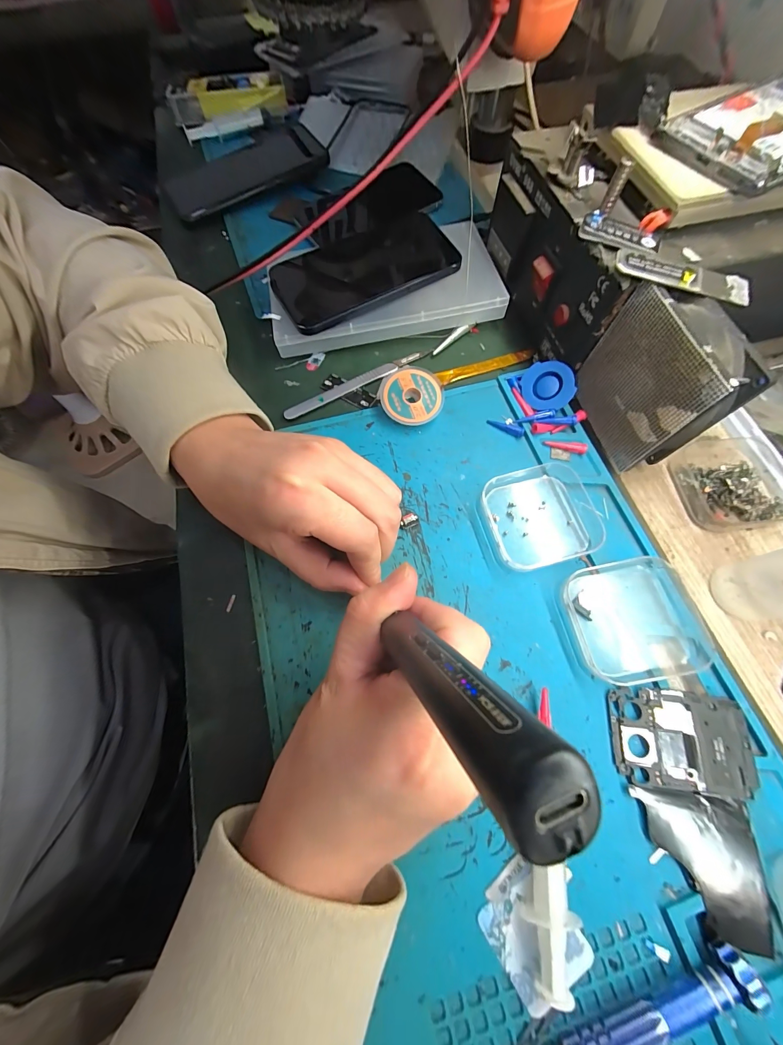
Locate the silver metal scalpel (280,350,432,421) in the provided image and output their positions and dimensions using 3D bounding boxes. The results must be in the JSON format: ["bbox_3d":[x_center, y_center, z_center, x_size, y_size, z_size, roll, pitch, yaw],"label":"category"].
[{"bbox_3d":[-0.025,-0.111,0.271,0.127,0.005,0.012,-29,71,-11],"label":"silver metal scalpel"}]

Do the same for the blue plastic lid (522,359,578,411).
[{"bbox_3d":[0.114,-0.100,0.251,0.035,0.006,0.035,-2,90,35],"label":"blue plastic lid"}]

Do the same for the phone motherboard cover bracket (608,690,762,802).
[{"bbox_3d":[0.149,0.113,0.178,0.065,0.007,0.045,4,68,2],"label":"phone motherboard cover bracket"}]

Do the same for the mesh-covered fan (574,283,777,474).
[{"bbox_3d":[0.157,-0.083,0.211,0.026,0.085,0.082,-19,69,-7],"label":"mesh-covered fan"}]

